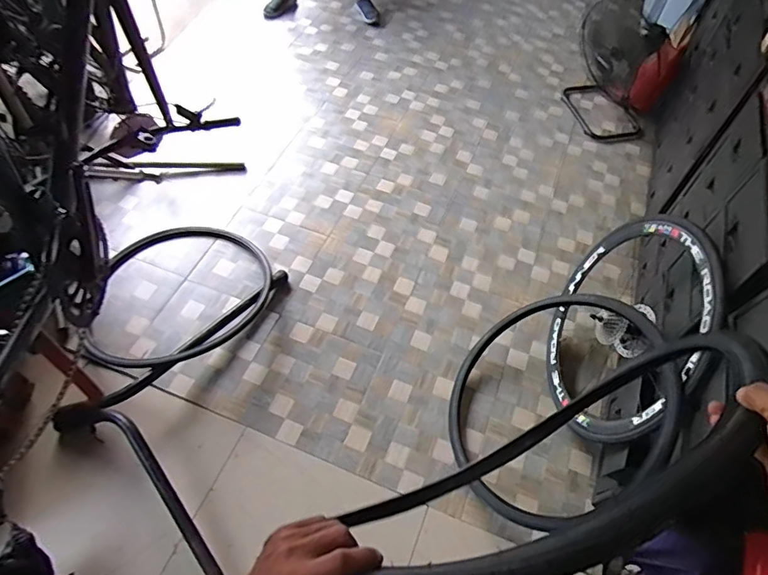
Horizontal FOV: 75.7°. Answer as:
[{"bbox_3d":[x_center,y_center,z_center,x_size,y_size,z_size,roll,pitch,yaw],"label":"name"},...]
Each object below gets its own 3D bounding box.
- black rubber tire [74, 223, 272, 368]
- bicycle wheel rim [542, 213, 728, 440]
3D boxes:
[{"bbox_3d":[-0.731,0.006,1.800,0.601,0.116,0.666,7,56,2],"label":"black rubber tire"},{"bbox_3d":[0.711,0.119,1.496,0.135,0.738,0.681,20,74,-12],"label":"bicycle wheel rim"}]

